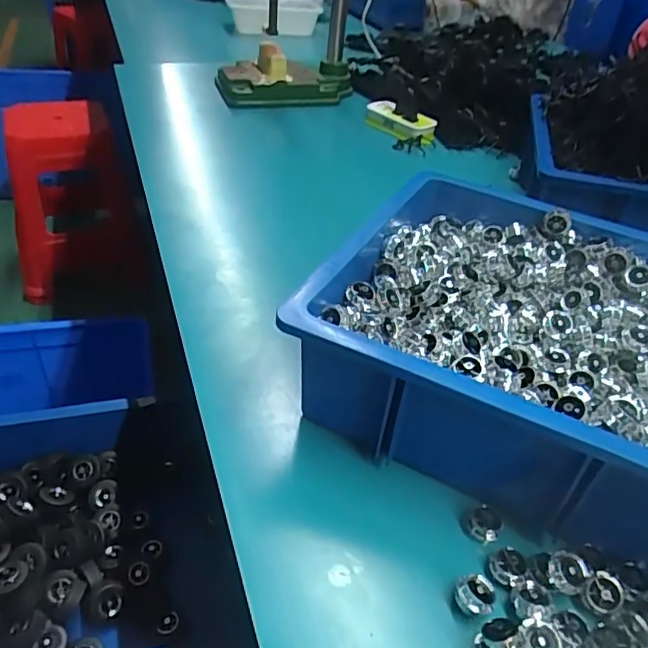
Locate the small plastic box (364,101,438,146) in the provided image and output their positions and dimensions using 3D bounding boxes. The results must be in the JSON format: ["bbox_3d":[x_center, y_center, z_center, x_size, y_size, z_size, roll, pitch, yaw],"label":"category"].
[{"bbox_3d":[0.135,-0.358,1.013,0.144,0.038,0.059,32,47,30],"label":"small plastic box"}]

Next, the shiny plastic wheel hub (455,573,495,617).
[{"bbox_3d":[0.093,0.170,0.354,0.022,0.018,0.021,4,38,-3],"label":"shiny plastic wheel hub"}]

